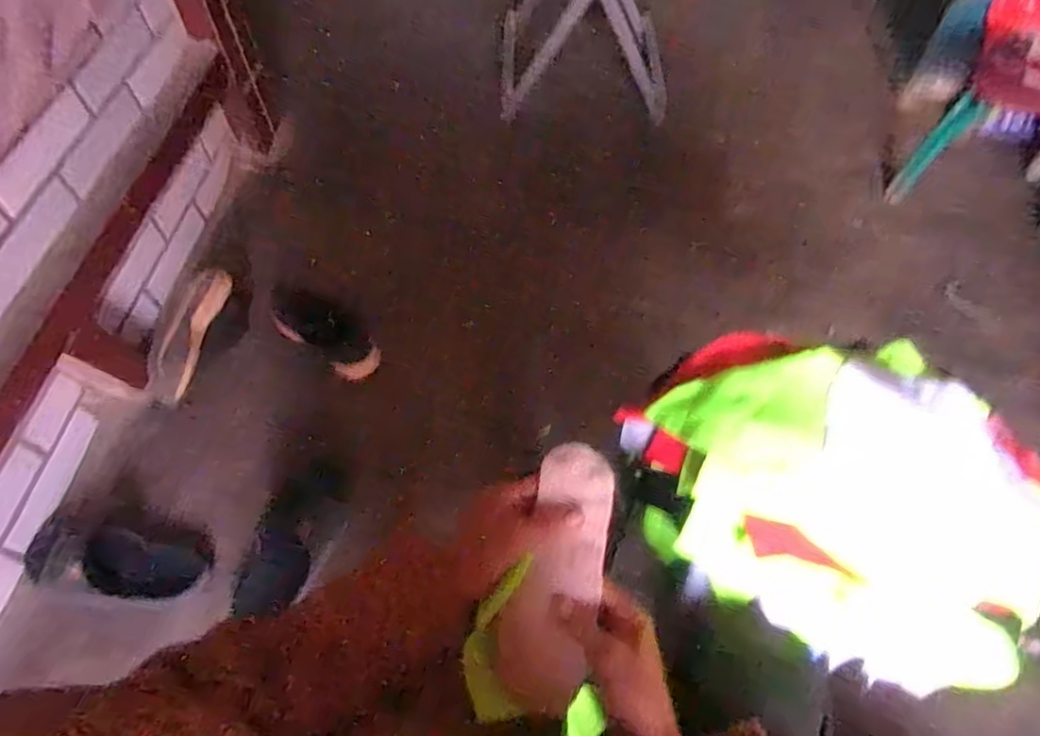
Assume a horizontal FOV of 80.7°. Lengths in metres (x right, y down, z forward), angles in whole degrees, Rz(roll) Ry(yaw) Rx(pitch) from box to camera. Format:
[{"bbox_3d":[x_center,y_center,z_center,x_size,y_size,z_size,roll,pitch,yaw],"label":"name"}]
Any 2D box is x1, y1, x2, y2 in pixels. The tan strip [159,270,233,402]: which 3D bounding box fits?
[{"bbox_3d":[-0.602,-0.068,1.117,0.067,0.032,0.237,15,78,7],"label":"tan strip"}]

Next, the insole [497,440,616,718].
[{"bbox_3d":[0.031,0.161,0.477,0.065,0.010,0.198,13,86,6],"label":"insole"}]

